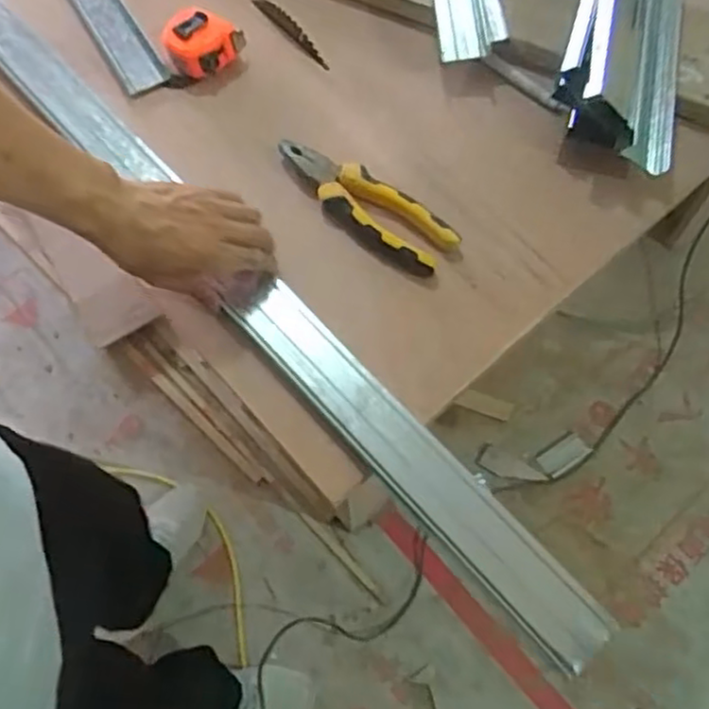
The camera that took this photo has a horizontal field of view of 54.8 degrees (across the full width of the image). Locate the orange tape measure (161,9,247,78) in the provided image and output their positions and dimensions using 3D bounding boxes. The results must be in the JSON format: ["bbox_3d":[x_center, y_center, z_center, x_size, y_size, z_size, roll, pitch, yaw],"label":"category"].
[{"bbox_3d":[-0.159,-0.331,0.720,0.084,0.038,0.068,-14,65,-7],"label":"orange tape measure"}]

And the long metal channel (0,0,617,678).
[{"bbox_3d":[-0.394,-0.374,0.724,0.059,0.023,1.689,-39,72,-17],"label":"long metal channel"}]

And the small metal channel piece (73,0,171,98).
[{"bbox_3d":[-0.275,-0.376,0.761,0.048,0.017,0.243,-28,68,-13],"label":"small metal channel piece"}]

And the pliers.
[{"bbox_3d":[0.007,-0.143,0.649,0.190,0.026,0.060,36,70,16],"label":"pliers"}]

